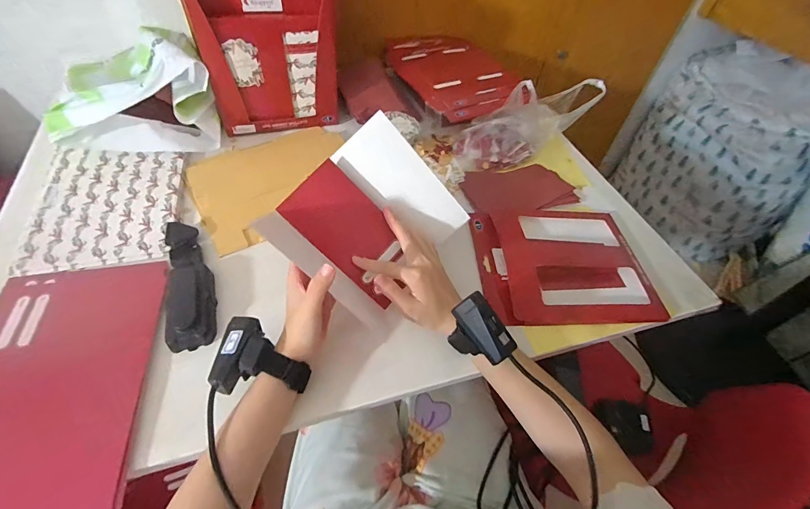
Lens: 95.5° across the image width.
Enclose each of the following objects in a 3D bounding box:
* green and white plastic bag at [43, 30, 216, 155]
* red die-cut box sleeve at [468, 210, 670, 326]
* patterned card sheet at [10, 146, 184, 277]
[{"bbox_3d":[-0.438,-0.271,0.610,0.220,0.124,0.240,-13,52,-16],"label":"green and white plastic bag"},{"bbox_3d":[0.220,0.005,0.527,0.231,0.032,0.198,0,50,-5],"label":"red die-cut box sleeve"},{"bbox_3d":[-0.426,-0.080,0.534,0.180,0.008,0.233,-10,55,-14],"label":"patterned card sheet"}]

